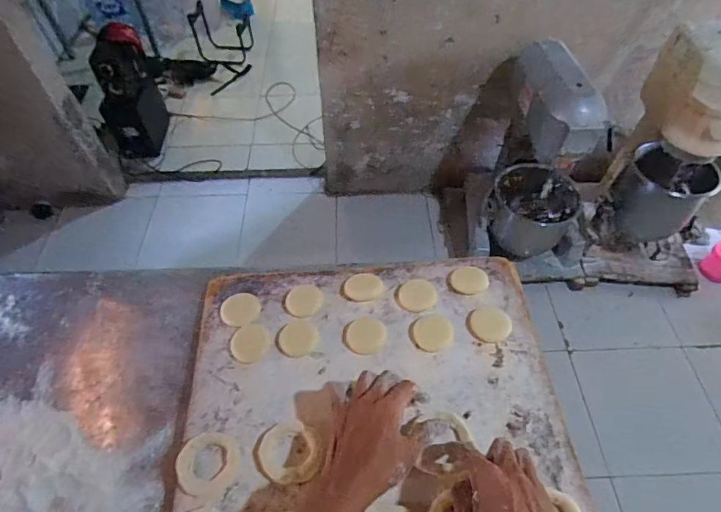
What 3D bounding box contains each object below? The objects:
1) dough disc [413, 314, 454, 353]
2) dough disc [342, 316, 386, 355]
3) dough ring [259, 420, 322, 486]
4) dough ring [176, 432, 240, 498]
[{"bbox_3d":[0.090,0.095,0.556,0.048,0.006,0.048,0,53,0],"label":"dough disc"},{"bbox_3d":[0.006,0.098,0.558,0.051,0.004,0.049,0,53,0],"label":"dough disc"},{"bbox_3d":[-0.074,0.206,0.475,0.065,0.008,0.061,0,53,0],"label":"dough ring"},{"bbox_3d":[-0.160,0.216,0.469,0.064,0.005,0.060,0,53,0],"label":"dough ring"}]

